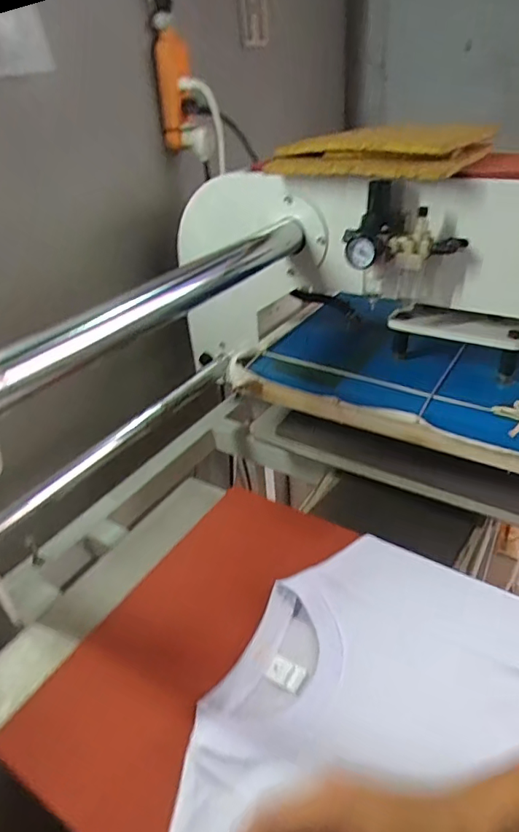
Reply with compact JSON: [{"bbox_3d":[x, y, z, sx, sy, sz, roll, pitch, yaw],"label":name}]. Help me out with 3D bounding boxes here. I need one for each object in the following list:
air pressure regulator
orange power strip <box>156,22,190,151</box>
[{"bbox_3d":[0.182,-0.243,0.639,0.145,0.085,0.094,0,32,7],"label":"air pressure regulator"},{"bbox_3d":[-0.146,-0.562,0.875,0.057,0.166,0.034,-12,33,-12],"label":"orange power strip"}]

